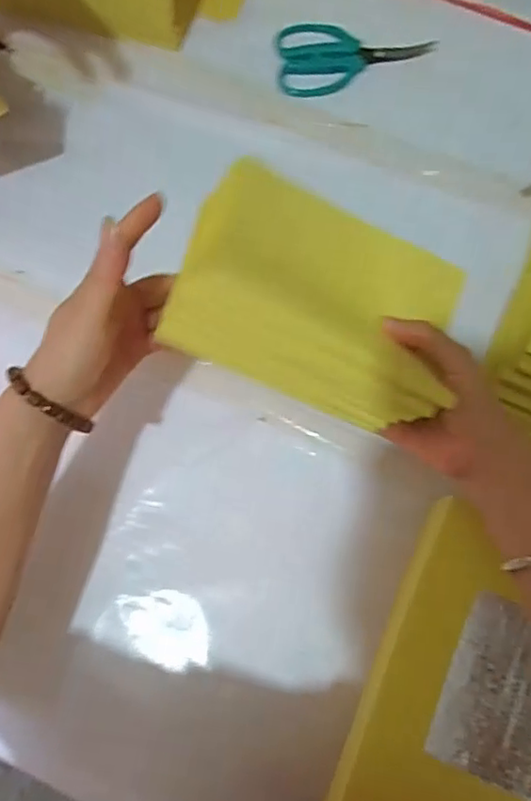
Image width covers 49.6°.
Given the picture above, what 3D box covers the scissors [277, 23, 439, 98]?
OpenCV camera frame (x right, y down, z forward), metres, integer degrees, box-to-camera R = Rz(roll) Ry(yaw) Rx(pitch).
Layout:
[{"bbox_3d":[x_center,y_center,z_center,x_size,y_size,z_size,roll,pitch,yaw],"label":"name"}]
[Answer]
[{"bbox_3d":[0.088,-0.336,0.562,0.149,0.020,0.068,-5,74,-1],"label":"scissors"}]

